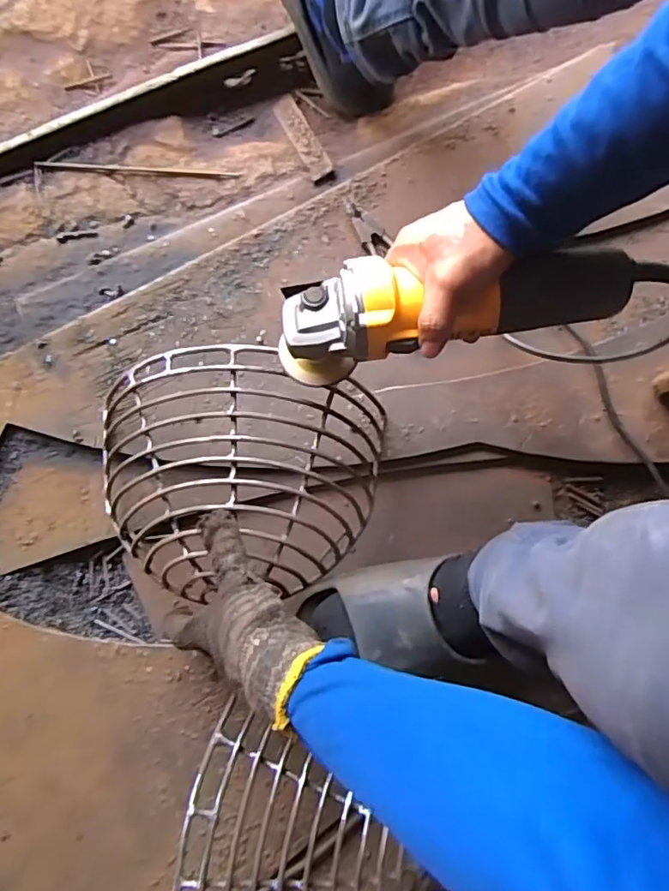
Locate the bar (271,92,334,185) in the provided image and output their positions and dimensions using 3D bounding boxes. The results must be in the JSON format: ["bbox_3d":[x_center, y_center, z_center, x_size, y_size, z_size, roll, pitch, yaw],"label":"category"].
[{"bbox_3d":[-0.036,-0.354,0.648,0.028,0.010,0.130,-25,78,-4],"label":"bar"}]

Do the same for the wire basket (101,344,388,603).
[{"bbox_3d":[-0.094,0.029,0.528,0.264,0.109,0.221,9,78,4],"label":"wire basket"}]

